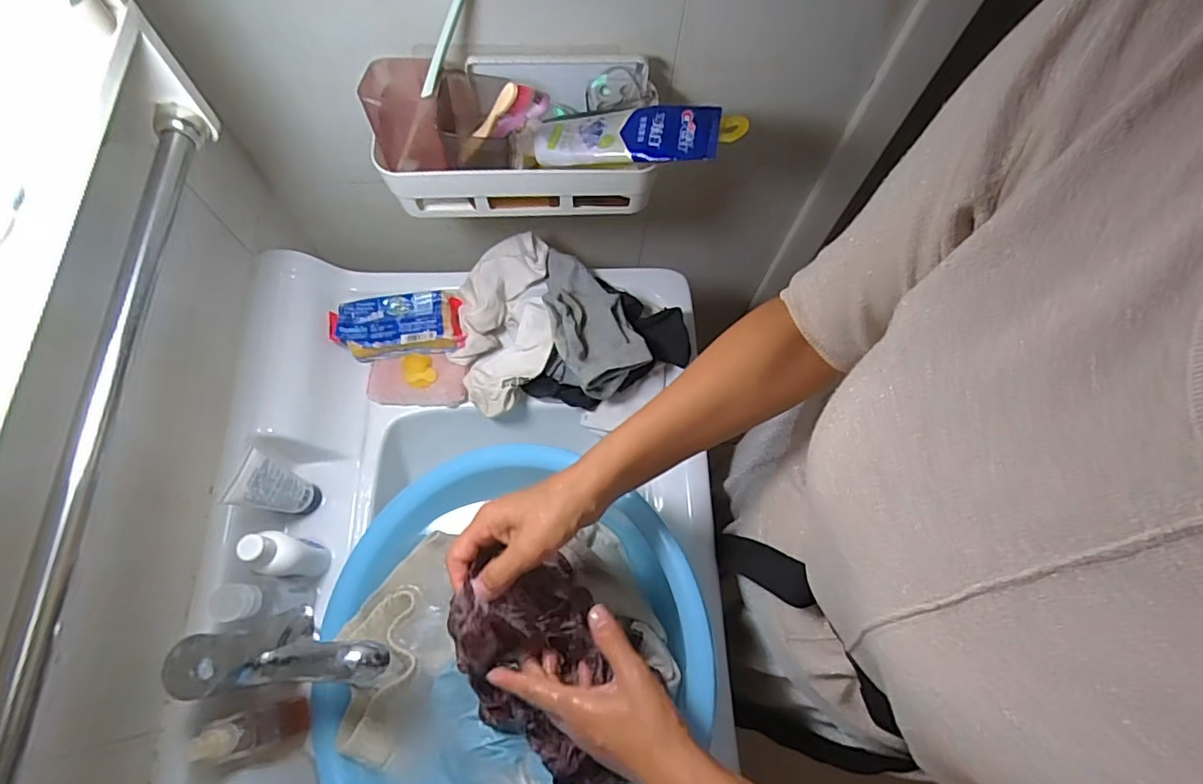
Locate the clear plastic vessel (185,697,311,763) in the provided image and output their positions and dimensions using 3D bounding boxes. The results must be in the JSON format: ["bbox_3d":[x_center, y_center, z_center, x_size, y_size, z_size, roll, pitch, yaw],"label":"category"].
[{"bbox_3d":[-0.283,0.271,0.452,0.038,0.109,0.030,-11,69,-6],"label":"clear plastic vessel"}]

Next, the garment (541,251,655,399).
[{"bbox_3d":[-0.025,-0.080,0.617,0.096,0.051,0.171,-24,71,-11],"label":"garment"}]

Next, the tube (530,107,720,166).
[{"bbox_3d":[0.018,-0.222,0.487,0.161,0.023,0.051,4,68,17],"label":"tube"}]

